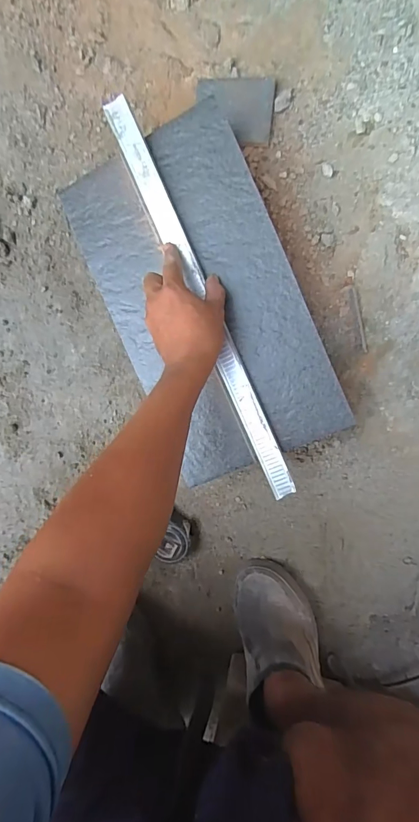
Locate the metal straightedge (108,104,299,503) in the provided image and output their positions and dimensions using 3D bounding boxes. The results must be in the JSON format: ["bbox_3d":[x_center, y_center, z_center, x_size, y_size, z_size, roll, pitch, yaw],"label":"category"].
[{"bbox_3d":[-0.009,-0.126,0.483,0.029,0.016,0.484,-24,91,10],"label":"metal straightedge"}]

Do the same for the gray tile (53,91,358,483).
[{"bbox_3d":[-0.009,-0.127,0.494,0.216,0.009,0.394,-23,92,13],"label":"gray tile"}]

